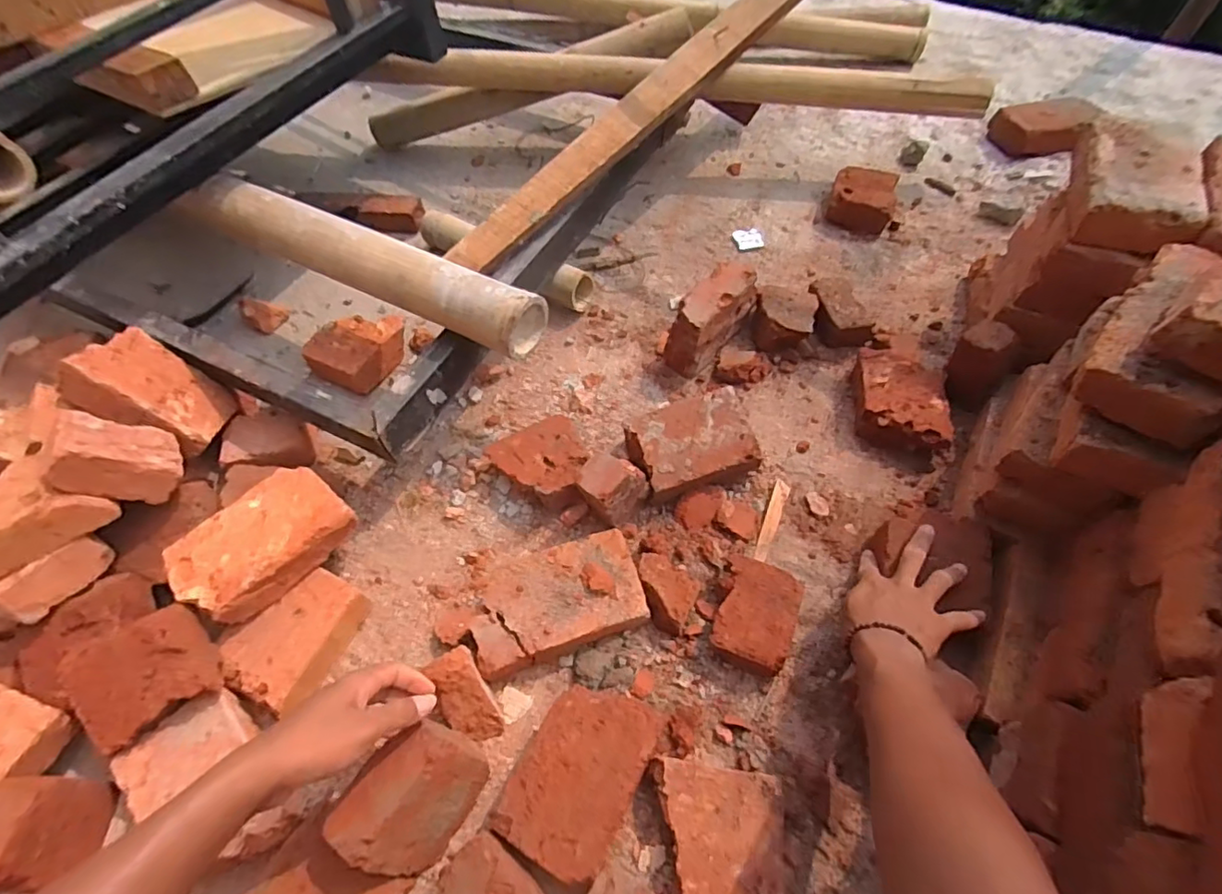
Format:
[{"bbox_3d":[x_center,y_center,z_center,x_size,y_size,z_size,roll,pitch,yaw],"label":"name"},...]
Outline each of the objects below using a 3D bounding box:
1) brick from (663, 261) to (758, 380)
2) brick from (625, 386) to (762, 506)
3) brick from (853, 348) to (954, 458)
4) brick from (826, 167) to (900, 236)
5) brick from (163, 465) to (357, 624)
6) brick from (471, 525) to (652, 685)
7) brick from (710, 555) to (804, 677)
[{"bbox_3d":[0.141,-0.179,0.809,0.065,0.105,0.156,30,64,20],"label":"brick"},{"bbox_3d":[0.099,-0.003,0.700,0.144,0.046,0.115,-17,59,-9],"label":"brick"},{"bbox_3d":[0.380,-0.062,0.758,0.112,0.056,0.150,11,59,10],"label":"brick"},{"bbox_3d":[0.430,-0.424,0.984,0.108,0.049,0.115,17,60,14],"label":"brick"},{"bbox_3d":[-0.372,0.105,0.624,0.105,0.055,0.166,40,67,23],"label":"brick"},{"bbox_3d":[-0.059,0.174,0.638,0.182,0.057,0.108,-17,58,-8],"label":"brick"},{"bbox_3d":[0.154,0.180,0.613,0.077,0.054,0.103,15,59,11],"label":"brick"}]

